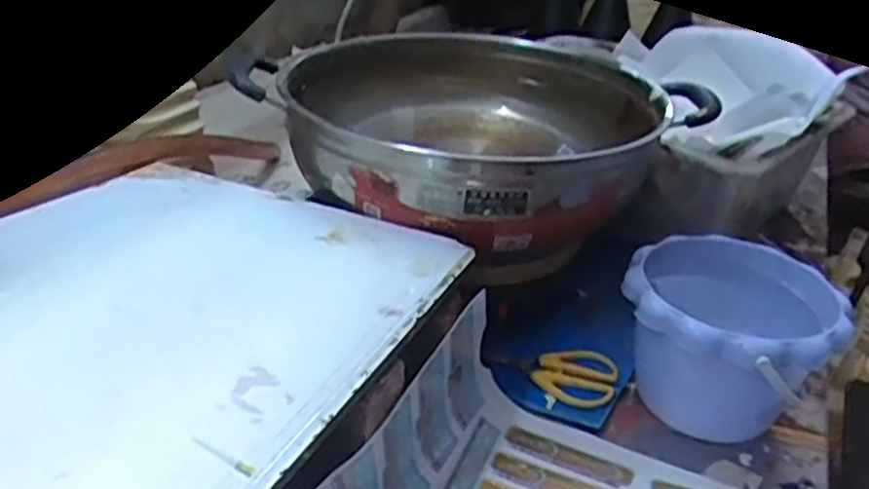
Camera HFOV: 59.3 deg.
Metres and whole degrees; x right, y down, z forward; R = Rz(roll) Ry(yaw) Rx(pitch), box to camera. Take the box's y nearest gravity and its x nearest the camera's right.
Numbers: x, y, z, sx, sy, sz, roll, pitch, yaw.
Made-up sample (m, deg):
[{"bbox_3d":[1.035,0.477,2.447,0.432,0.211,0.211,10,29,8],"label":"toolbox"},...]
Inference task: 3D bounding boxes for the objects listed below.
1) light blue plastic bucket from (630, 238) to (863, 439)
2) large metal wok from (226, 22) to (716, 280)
[{"bbox_3d":[0.223,0.078,0.608,0.158,0.128,0.157,3,31,-2],"label":"light blue plastic bucket"},{"bbox_3d":[0.032,-0.106,0.684,0.346,0.106,0.336,6,30,-3],"label":"large metal wok"}]

